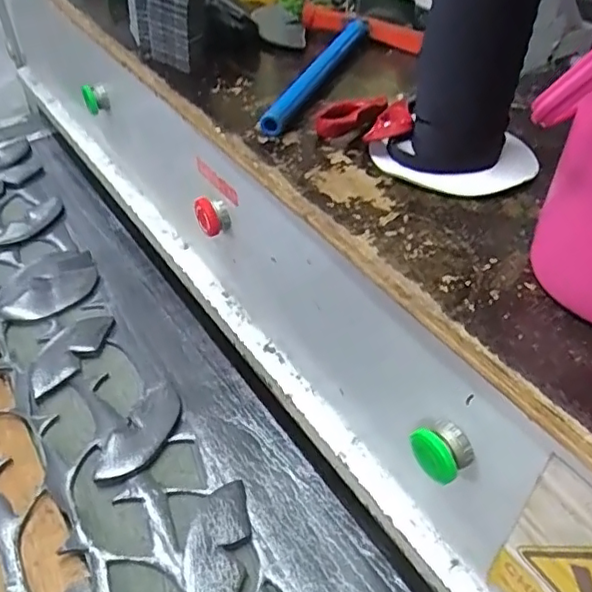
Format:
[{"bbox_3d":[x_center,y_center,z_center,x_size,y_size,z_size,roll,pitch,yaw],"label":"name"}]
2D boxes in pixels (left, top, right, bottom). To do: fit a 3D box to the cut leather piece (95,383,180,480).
[{"bbox_3d":[-0.169,0.150,0.665,0.059,0.009,0.129,18,46,22],"label":"cut leather piece"}]

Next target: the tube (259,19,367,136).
[{"bbox_3d":[0.024,-0.222,0.589,0.016,0.017,0.256,17,49,15],"label":"tube"}]

